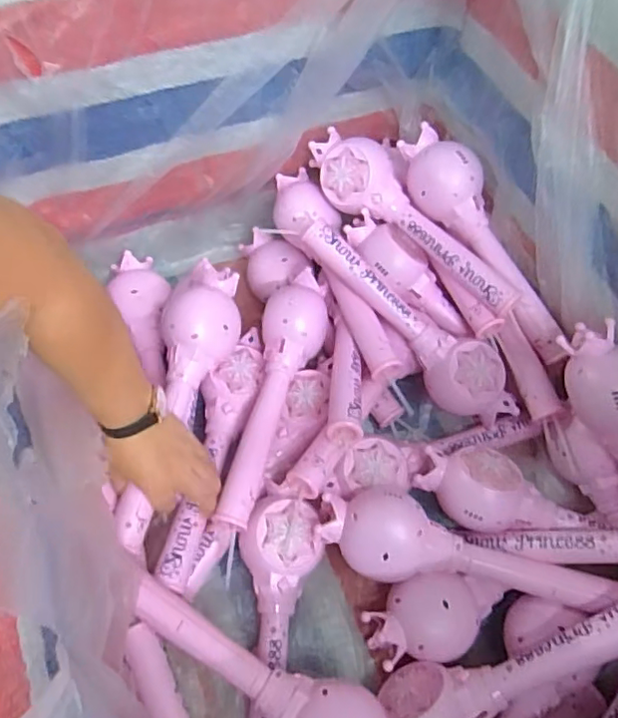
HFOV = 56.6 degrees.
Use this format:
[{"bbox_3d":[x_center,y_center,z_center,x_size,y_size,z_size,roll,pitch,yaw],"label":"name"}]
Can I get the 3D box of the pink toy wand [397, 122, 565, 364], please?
[{"bbox_3d":[0.201,-0.136,0.661,0.064,0.065,0.313,-28,83,-17],"label":"pink toy wand"}]

